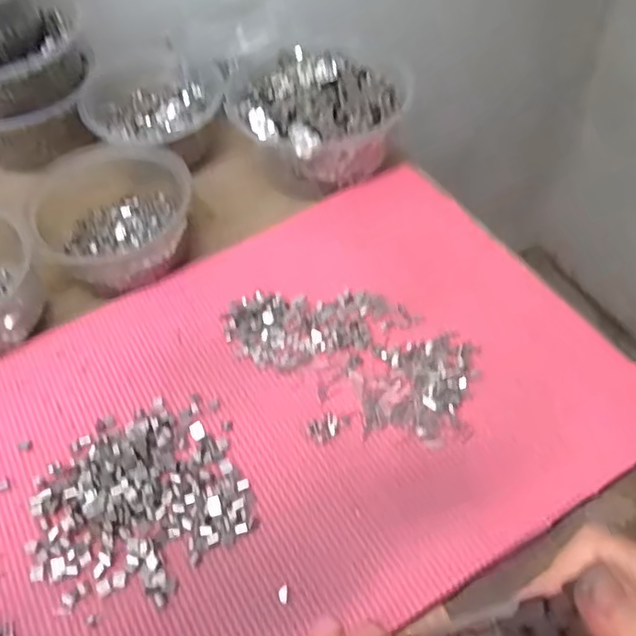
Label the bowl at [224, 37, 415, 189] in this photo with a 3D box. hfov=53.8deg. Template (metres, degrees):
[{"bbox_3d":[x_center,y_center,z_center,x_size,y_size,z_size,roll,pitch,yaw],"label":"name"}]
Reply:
[{"bbox_3d":[-0.004,-0.162,0.495,0.133,0.059,0.119,27,60,21],"label":"bowl"}]

